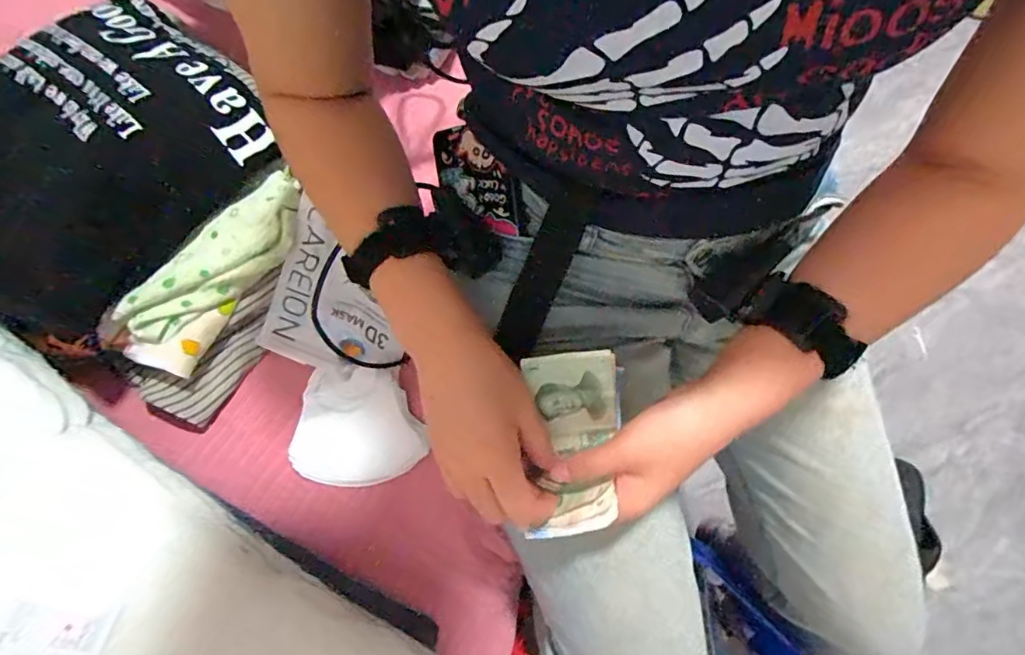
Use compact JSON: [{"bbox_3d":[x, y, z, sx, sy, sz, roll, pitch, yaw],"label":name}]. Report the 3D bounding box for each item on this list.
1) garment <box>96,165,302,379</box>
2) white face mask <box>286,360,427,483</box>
[{"bbox_3d":[-0.271,-0.051,0.485,0.070,0.065,0.212,33,75,8],"label":"garment"},{"bbox_3d":[-0.141,0.090,0.479,0.117,0.024,0.106,5,73,-1],"label":"white face mask"}]

